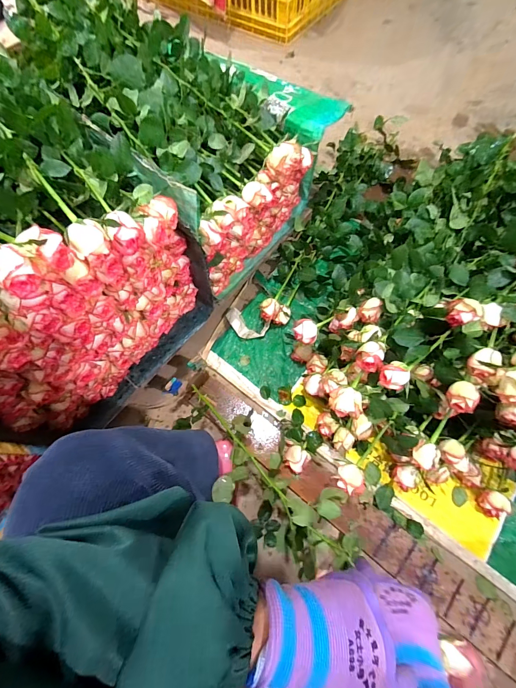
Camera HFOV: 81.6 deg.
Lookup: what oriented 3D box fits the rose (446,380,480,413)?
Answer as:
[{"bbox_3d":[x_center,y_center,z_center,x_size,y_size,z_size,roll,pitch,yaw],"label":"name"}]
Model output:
[{"bbox_3d":[0.348,0.089,0.506,0.043,0.032,0.043,-1,67,3],"label":"rose"}]

